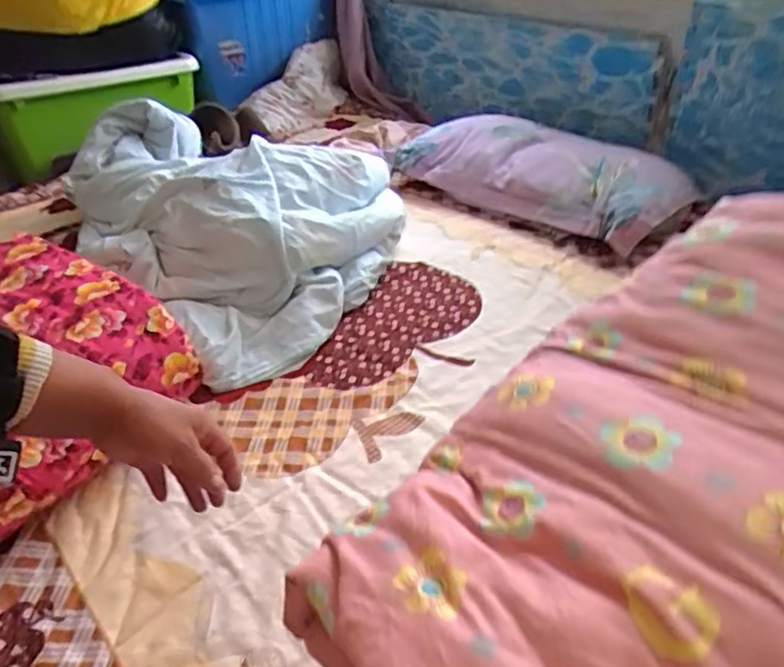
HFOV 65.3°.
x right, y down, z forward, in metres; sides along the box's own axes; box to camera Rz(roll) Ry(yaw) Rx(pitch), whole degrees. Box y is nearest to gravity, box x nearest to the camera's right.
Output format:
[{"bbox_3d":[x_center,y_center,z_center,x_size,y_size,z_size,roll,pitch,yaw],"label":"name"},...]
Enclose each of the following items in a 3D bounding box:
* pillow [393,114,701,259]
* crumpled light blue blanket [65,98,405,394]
[{"bbox_3d":[0.355,-0.397,1.513,0.692,0.150,0.330,23,45,27],"label":"pillow"},{"bbox_3d":[-0.307,-0.281,1.295,0.583,0.230,0.780,-29,47,-30],"label":"crumpled light blue blanket"}]

